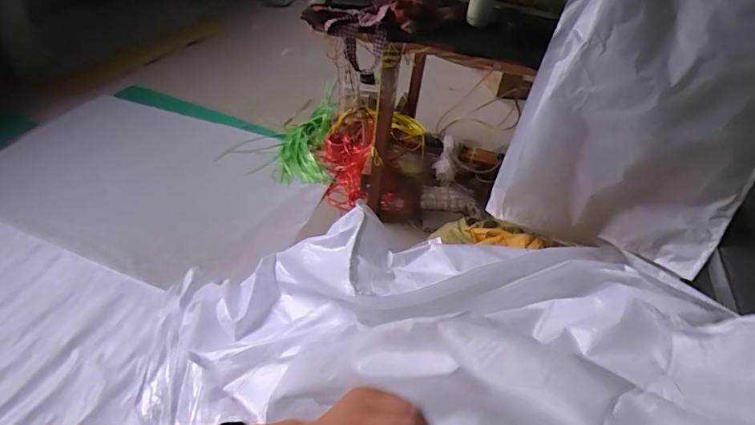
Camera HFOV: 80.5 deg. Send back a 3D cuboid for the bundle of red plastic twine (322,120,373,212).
[{"bbox_3d":[-0.121,-0.207,1.803,0.194,0.206,0.369,1,43,-7],"label":"bundle of red plastic twine"}]

